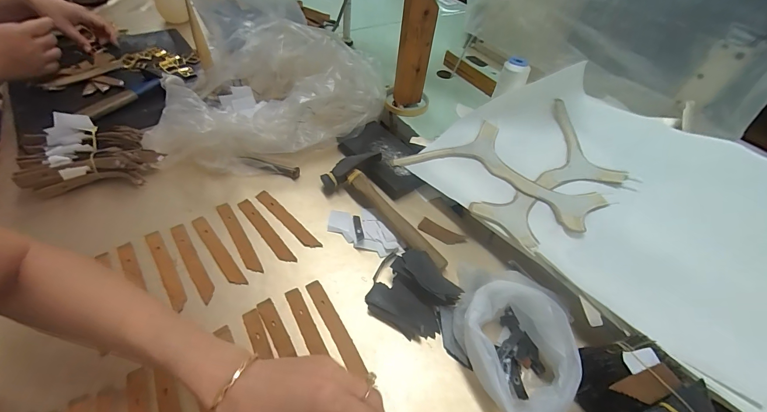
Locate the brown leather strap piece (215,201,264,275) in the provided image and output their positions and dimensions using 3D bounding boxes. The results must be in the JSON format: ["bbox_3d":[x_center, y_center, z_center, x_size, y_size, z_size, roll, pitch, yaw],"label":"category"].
[{"bbox_3d":[-0.187,0.039,0.440,0.017,0.005,0.122,-26,56,-25],"label":"brown leather strap piece"}]

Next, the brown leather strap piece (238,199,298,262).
[{"bbox_3d":[-0.155,0.032,0.450,0.020,0.005,0.124,-32,59,-28],"label":"brown leather strap piece"}]

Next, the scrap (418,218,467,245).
[{"bbox_3d":[0.080,0.037,0.469,0.065,0.004,0.024,30,53,19],"label":"scrap"}]

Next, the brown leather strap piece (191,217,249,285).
[{"bbox_3d":[-0.204,0.055,0.418,0.019,0.005,0.119,-33,59,-28],"label":"brown leather strap piece"}]

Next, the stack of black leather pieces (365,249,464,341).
[{"bbox_3d":[0.033,0.097,0.395,0.096,0.033,0.090,27,52,18],"label":"stack of black leather pieces"}]

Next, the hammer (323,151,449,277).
[{"bbox_3d":[0.016,-0.003,0.472,0.212,0.034,0.080,36,55,24],"label":"hammer"}]

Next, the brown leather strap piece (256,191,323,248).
[{"bbox_3d":[-0.132,0.018,0.464,0.126,0.004,0.018,37,56,25],"label":"brown leather strap piece"}]

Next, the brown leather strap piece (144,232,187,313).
[{"bbox_3d":[-0.259,0.073,0.404,0.016,0.005,0.117,-30,58,-27],"label":"brown leather strap piece"}]

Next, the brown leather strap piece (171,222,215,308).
[{"bbox_3d":[-0.232,0.065,0.414,0.016,0.004,0.124,-28,57,-26],"label":"brown leather strap piece"}]

